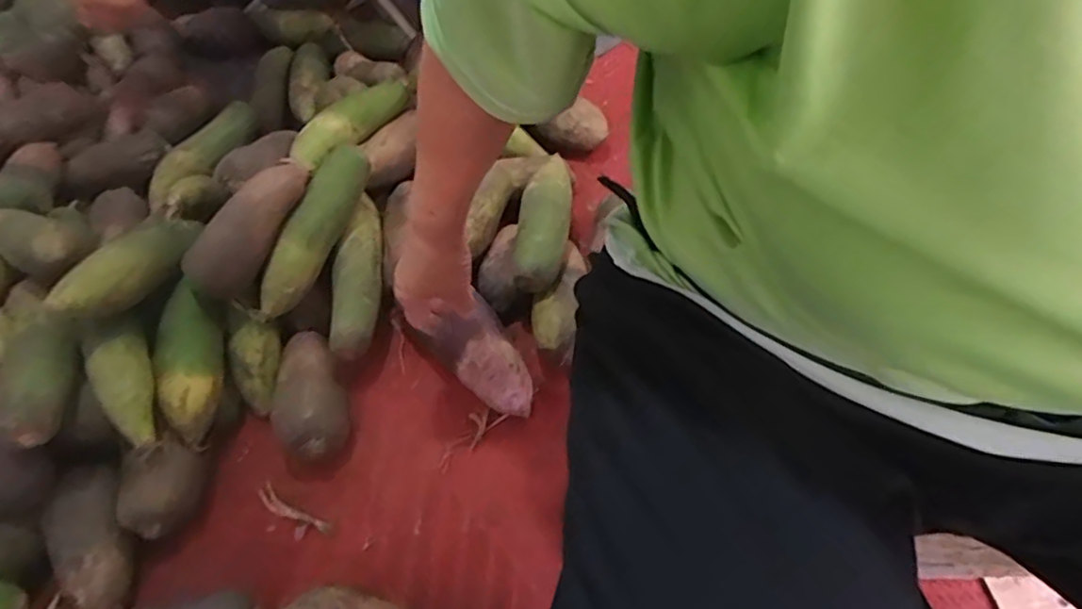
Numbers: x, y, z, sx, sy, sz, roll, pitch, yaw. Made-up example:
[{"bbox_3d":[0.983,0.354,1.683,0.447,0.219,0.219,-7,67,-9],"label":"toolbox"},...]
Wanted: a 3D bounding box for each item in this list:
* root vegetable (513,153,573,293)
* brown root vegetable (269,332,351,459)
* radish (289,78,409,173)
[{"bbox_3d":[0.005,-0.095,0.716,0.059,0.054,0.175,2,55,4],"label":"root vegetable"},{"bbox_3d":[-0.242,0.097,0.660,0.070,0.065,0.141,-19,56,-10],"label":"brown root vegetable"},{"bbox_3d":[-0.227,-0.216,0.741,0.042,0.051,0.194,22,59,17],"label":"radish"}]

